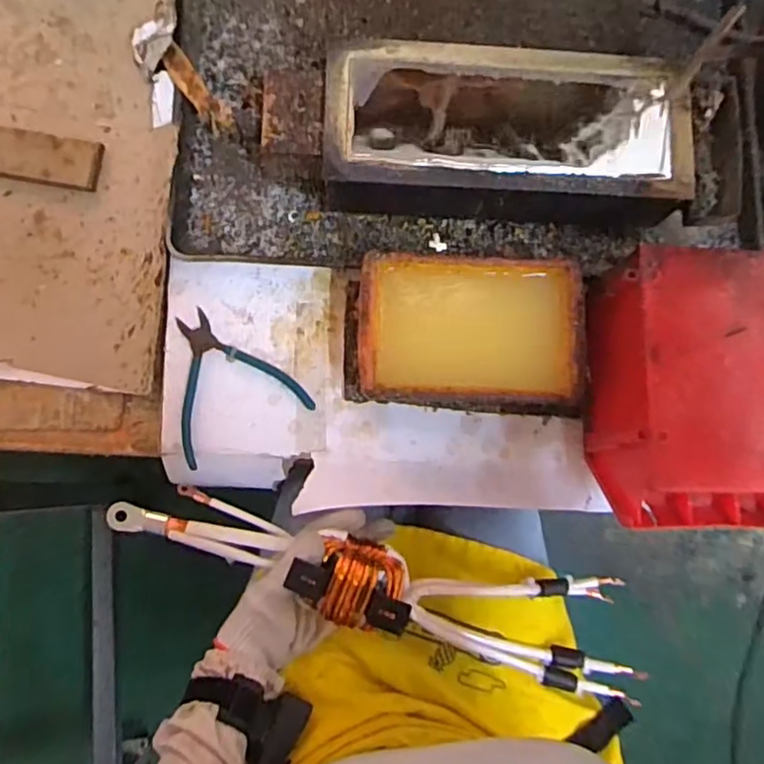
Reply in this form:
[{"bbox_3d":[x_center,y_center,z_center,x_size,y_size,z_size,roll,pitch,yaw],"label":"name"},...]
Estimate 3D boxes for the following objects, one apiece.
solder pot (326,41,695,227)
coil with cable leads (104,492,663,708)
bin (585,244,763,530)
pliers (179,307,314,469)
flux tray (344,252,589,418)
[{"bbox_3d":[0.117,-0.229,0.592,0.340,0.095,0.163,-1,81,-4],"label":"solder pot"},{"bbox_3d":[0.009,0.172,0.540,0.481,0.112,0.100,21,80,-9],"label":"coil with cable leads"},{"bbox_3d":[0.271,0.012,0.553,0.155,0.113,0.234,2,81,-4],"label":"bin"},{"bbox_3d":[-0.152,-0.007,0.583,0.125,0.008,0.134,-28,84,-8],"label":"pliers"},{"bbox_3d":[0.078,-0.042,0.573,0.222,0.066,0.137,1,81,-4],"label":"flux tray"}]

